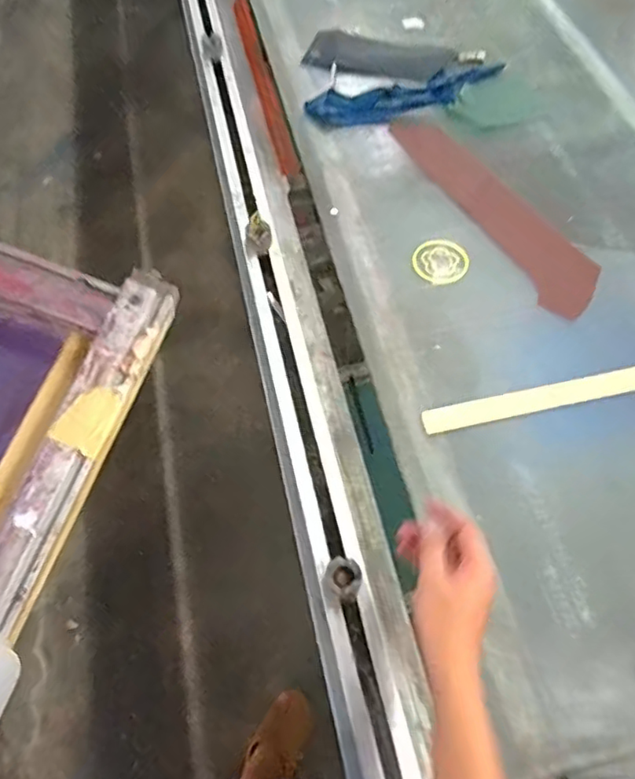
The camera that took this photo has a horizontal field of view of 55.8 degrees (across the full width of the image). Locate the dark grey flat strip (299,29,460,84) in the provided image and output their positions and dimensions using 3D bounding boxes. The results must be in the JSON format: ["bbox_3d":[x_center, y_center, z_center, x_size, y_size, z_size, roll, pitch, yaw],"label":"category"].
[{"bbox_3d":[0.115,-0.630,1.133,0.268,0.008,0.133,15,62,7],"label":"dark grey flat strip"}]

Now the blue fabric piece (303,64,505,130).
[{"bbox_3d":[0.160,-0.524,1.073,0.359,0.015,0.094,-12,62,-8],"label":"blue fabric piece"}]

